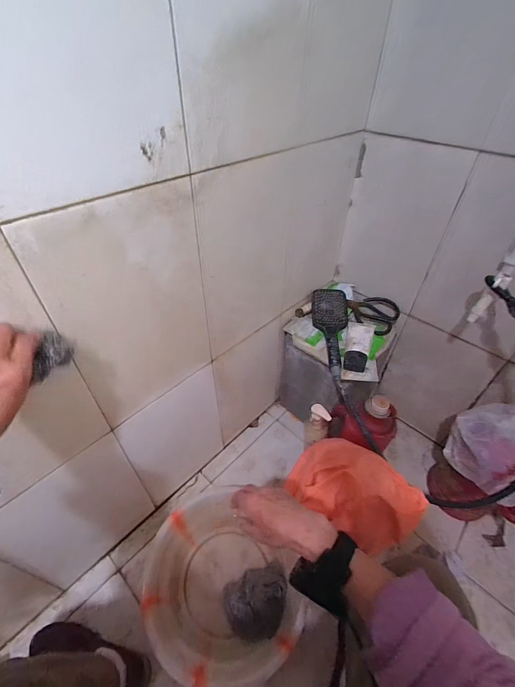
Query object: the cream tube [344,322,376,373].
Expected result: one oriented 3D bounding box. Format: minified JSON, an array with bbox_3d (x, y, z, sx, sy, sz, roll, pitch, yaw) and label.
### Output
[{"bbox_3d":[0.257,0.006,0.821,0.066,0.046,0.169,15,46,14],"label":"cream tube"}]

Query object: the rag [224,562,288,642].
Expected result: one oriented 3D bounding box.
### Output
[{"bbox_3d":[0.000,0.576,0.709,0.140,0.047,0.122,-11,45,-12],"label":"rag"}]

